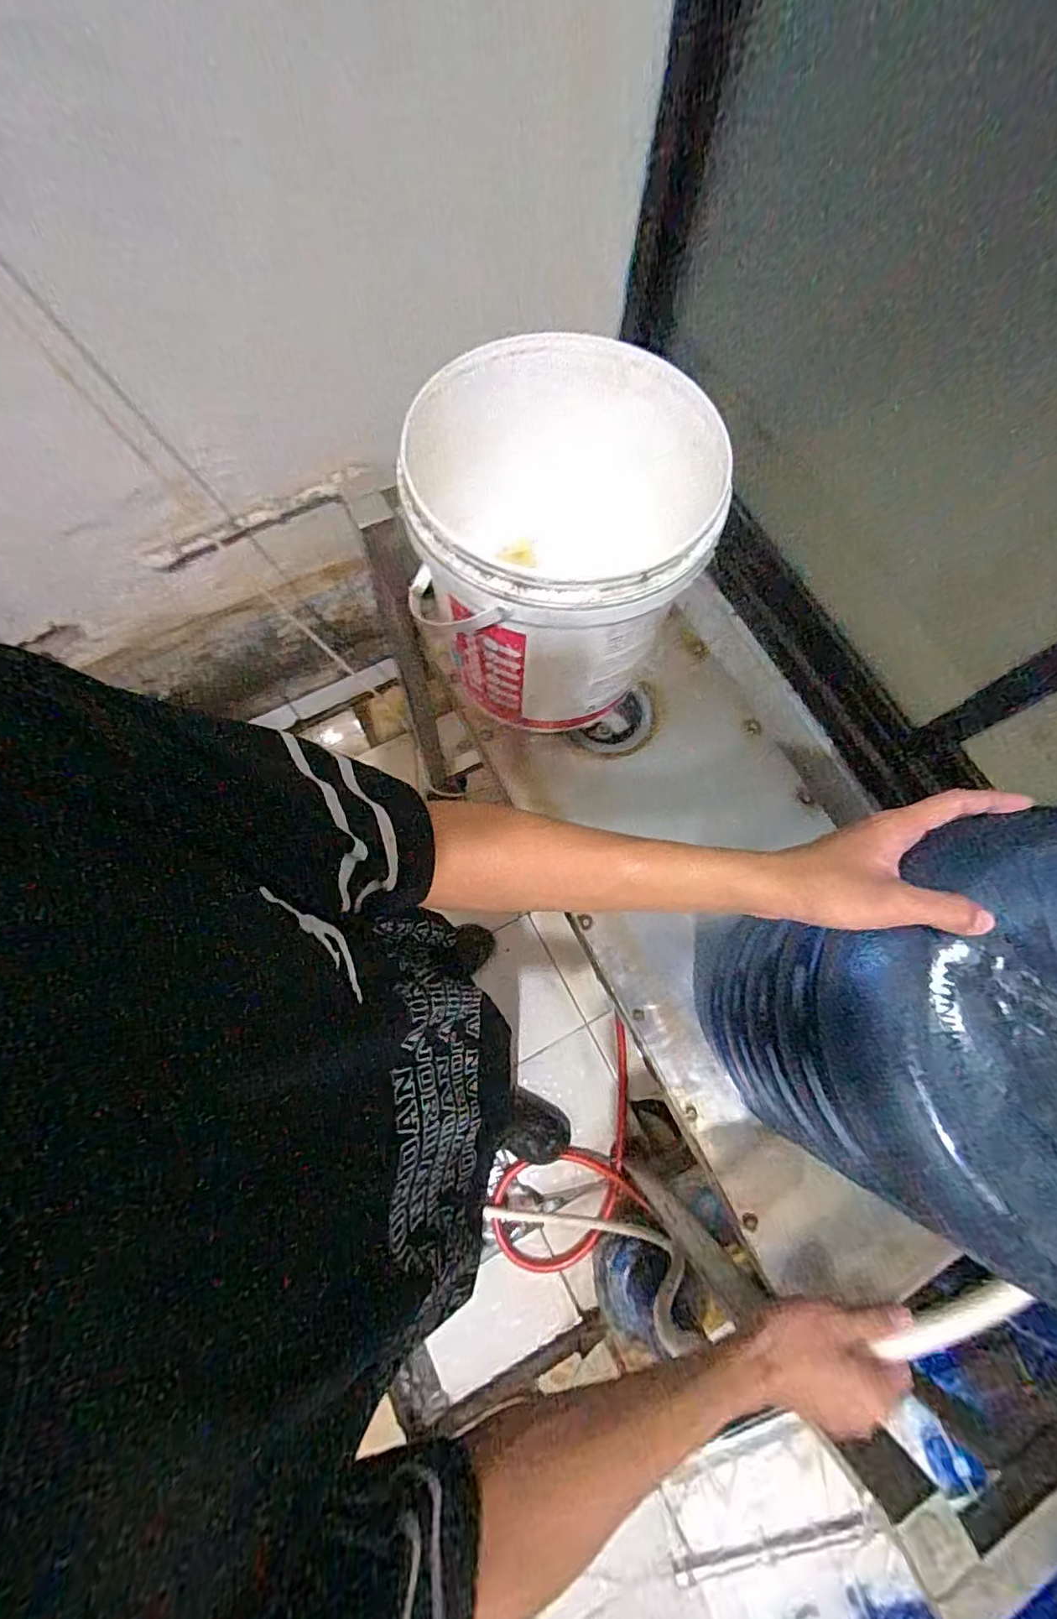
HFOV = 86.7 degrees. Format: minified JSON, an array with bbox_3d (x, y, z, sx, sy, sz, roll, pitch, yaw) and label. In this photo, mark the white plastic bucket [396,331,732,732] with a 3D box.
[{"bbox_3d":[0.028,-0.283,0.645,0.282,0.275,0.293,0,73,-1],"label":"white plastic bucket"}]

